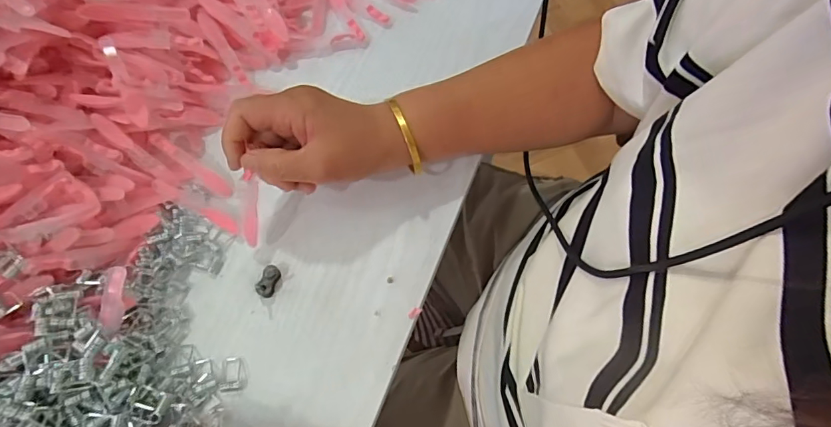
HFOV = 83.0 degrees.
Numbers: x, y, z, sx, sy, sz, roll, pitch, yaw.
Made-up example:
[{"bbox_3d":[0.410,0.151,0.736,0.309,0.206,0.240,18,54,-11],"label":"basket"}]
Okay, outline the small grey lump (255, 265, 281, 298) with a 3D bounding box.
[{"bbox_3d":[-0.110,0.051,0.354,0.011,0.015,0.023,24,71,10],"label":"small grey lump"}]

